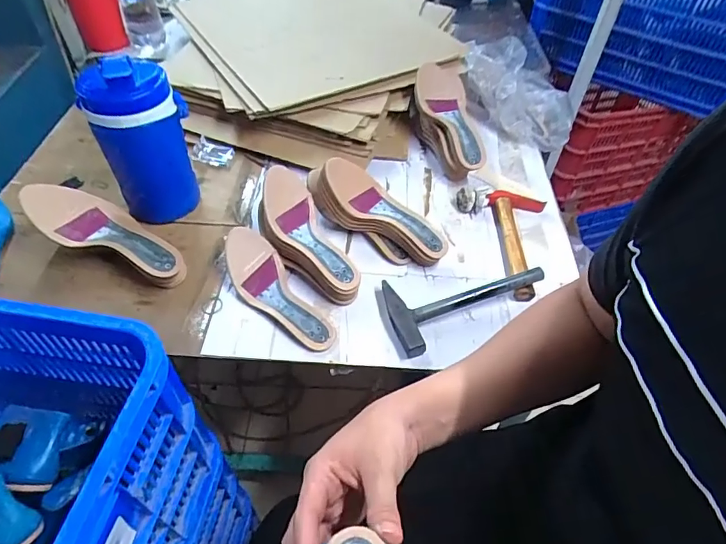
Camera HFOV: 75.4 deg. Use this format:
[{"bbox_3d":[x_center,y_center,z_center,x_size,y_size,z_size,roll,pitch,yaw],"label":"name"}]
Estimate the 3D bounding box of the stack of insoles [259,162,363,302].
[{"bbox_3d":[-0.088,-0.049,0.711,0.089,0.065,0.235,-26,72,-22],"label":"stack of insoles"}]

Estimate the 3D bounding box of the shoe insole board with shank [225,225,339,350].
[{"bbox_3d":[-0.126,0.026,0.674,0.079,0.055,0.220,-32,58,-26],"label":"shoe insole board with shank"}]

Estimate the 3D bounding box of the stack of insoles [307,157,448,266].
[{"bbox_3d":[0.016,-0.089,0.757,0.251,0.100,0.086,35,55,6],"label":"stack of insoles"}]

